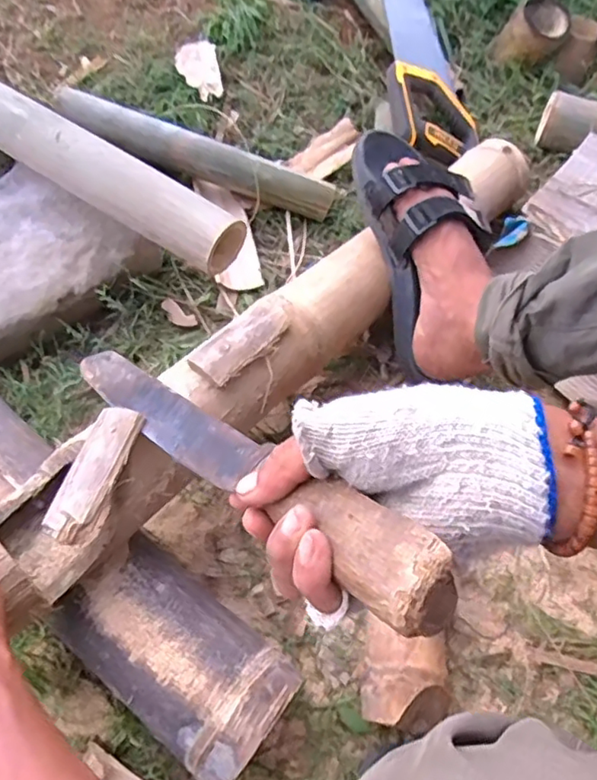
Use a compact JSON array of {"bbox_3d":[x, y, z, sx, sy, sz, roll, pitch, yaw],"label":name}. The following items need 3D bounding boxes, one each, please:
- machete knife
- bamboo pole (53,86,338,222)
[{"bbox_3d":[-0.066,0.030,0.403,0.039,0.033,0.429,-37,29,-21],"label":"machete knife"},{"bbox_3d":[-0.138,-0.298,0.760,0.327,0.040,0.053,17,60,-14],"label":"bamboo pole"}]

